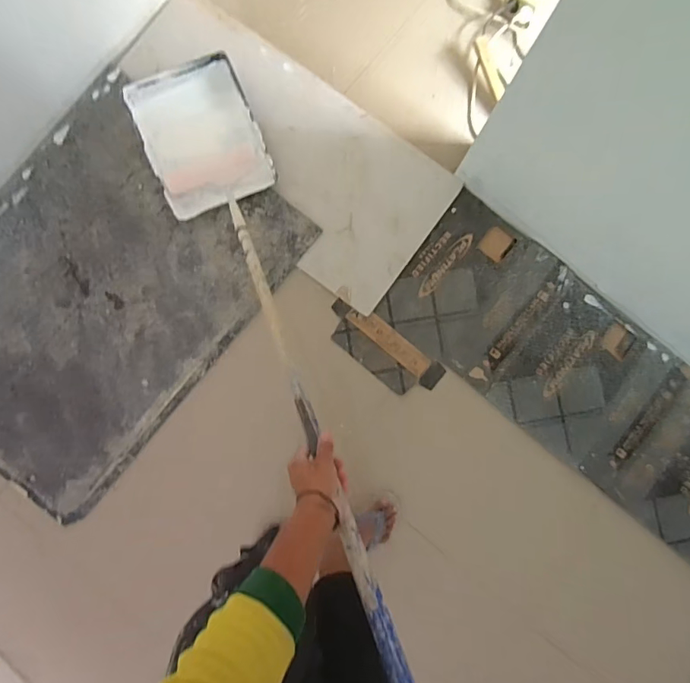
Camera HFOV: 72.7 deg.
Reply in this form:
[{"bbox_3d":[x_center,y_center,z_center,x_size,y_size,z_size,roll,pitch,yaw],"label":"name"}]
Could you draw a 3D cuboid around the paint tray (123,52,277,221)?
[{"bbox_3d":[-0.367,-0.519,1.212,0.282,0.070,0.368,-22,87,-2],"label":"paint tray"}]

